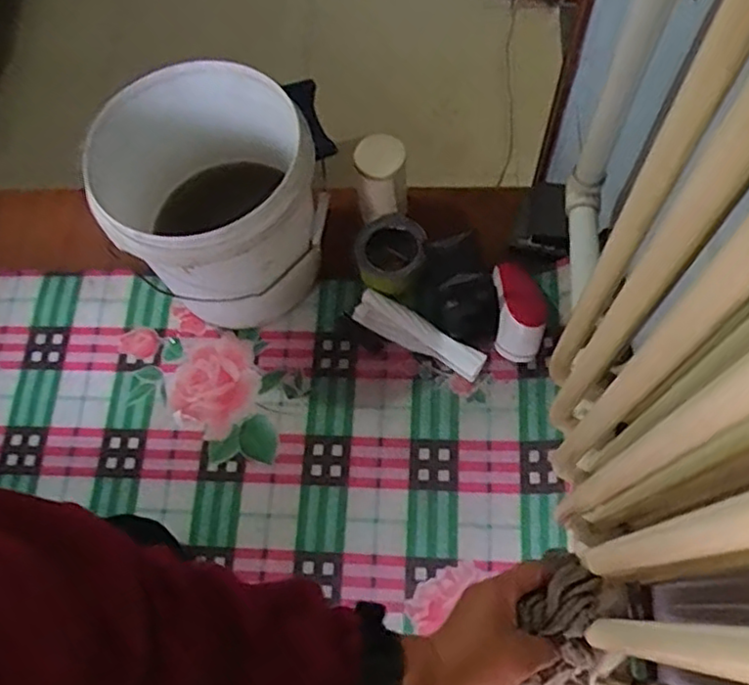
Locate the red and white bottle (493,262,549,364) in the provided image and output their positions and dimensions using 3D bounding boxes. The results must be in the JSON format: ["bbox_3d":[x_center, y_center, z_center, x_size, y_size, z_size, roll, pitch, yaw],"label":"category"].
[{"bbox_3d":[0.187,-0.039,0.883,0.065,0.053,0.125,-5,83,1],"label":"red and white bottle"}]

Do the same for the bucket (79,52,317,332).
[{"bbox_3d":[-0.208,-0.190,0.886,0.254,0.306,0.274,-2,68,4],"label":"bucket"}]

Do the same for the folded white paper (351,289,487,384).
[{"bbox_3d":[0.061,-0.009,0.938,0.188,0.016,0.047,28,73,12],"label":"folded white paper"}]

